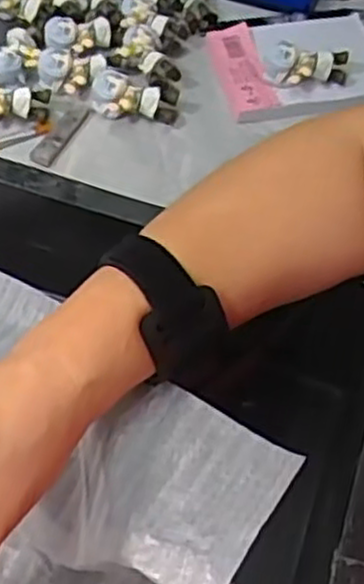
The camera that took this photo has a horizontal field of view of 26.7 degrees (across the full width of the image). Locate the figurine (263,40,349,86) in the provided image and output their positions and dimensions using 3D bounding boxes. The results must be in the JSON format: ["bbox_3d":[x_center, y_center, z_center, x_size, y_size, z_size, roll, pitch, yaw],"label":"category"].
[{"bbox_3d":[0.092,-0.170,0.571,0.062,0.025,0.024,6,55,0],"label":"figurine"}]

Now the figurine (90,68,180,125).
[{"bbox_3d":[-0.036,-0.144,0.569,0.065,0.026,0.027,11,55,4],"label":"figurine"}]

